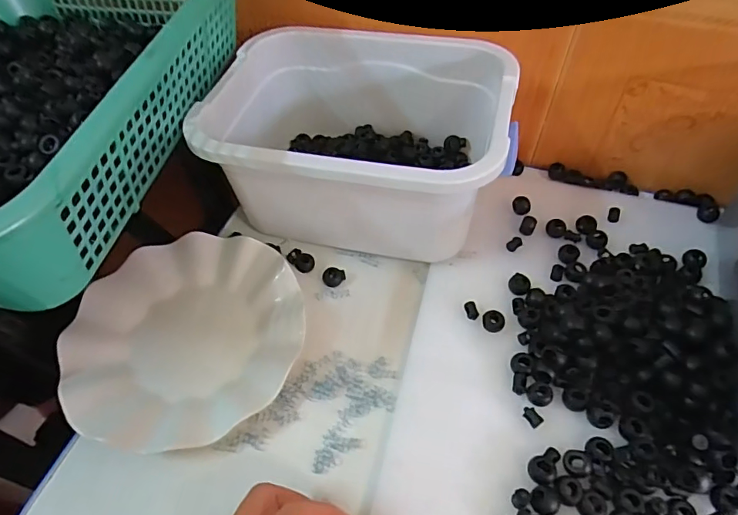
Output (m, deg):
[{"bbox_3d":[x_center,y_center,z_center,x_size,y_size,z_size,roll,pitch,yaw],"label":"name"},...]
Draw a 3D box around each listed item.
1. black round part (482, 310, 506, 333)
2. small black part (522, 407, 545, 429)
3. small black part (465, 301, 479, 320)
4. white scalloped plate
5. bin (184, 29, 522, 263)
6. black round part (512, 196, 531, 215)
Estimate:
[{"bbox_3d":[0.100,0.050,0.382,0.017,0.007,0.016,-1,53,1],"label":"black round part"},{"bbox_3d":[0.115,0.112,0.336,0.010,0.004,0.014,-31,58,-20],"label":"small black part"},{"bbox_3d":[0.084,0.043,0.387,0.010,0.004,0.016,-10,53,-6],"label":"small black part"},{"bbox_3d":[-0.142,0.057,0.374,0.175,0.019,0.169,-1,57,2],"label":"white scalloped plate"},{"bbox_3d":[-0.009,-0.106,0.427,0.243,0.114,0.179,12,54,10],"label":"bin"},{"bbox_3d":[0.143,-0.049,0.447,0.016,0.008,0.016,-1,53,1],"label":"black round part"}]

